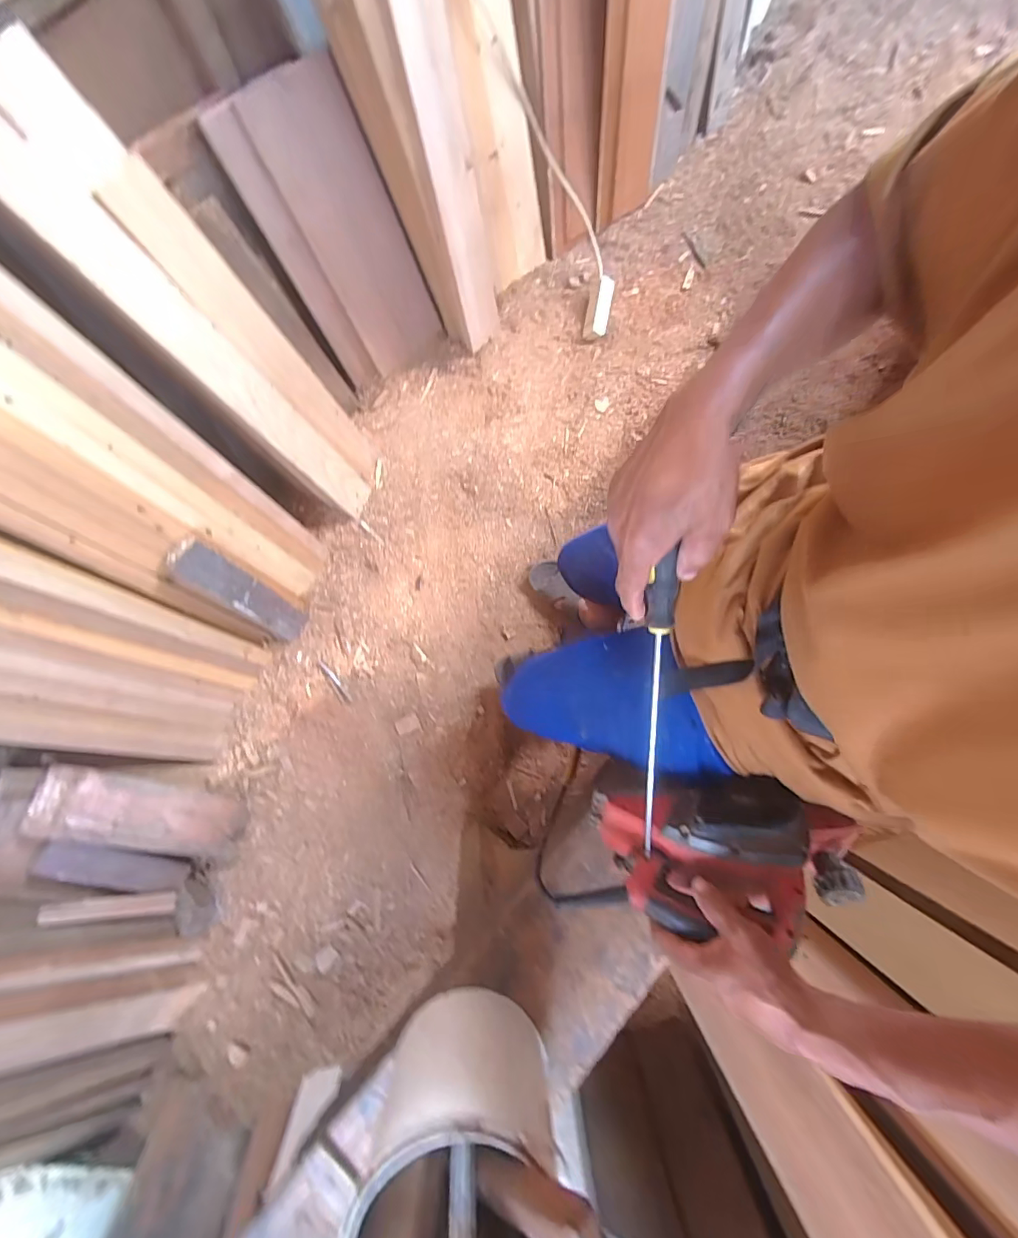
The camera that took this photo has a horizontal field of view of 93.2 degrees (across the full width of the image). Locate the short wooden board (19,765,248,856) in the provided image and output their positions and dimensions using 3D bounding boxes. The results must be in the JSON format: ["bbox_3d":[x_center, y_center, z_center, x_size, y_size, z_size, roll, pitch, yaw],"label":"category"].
[{"bbox_3d":[-0.766,0.415,1.026,0.030,0.380,0.134,-37,41,30],"label":"short wooden board"}]

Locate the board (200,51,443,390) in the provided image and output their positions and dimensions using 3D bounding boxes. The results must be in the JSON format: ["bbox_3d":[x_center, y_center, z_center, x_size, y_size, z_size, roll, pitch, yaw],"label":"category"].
[{"bbox_3d":[-0.388,-0.873,1.135,0.280,0.553,0.040,-27,54,1],"label":"board"}]

